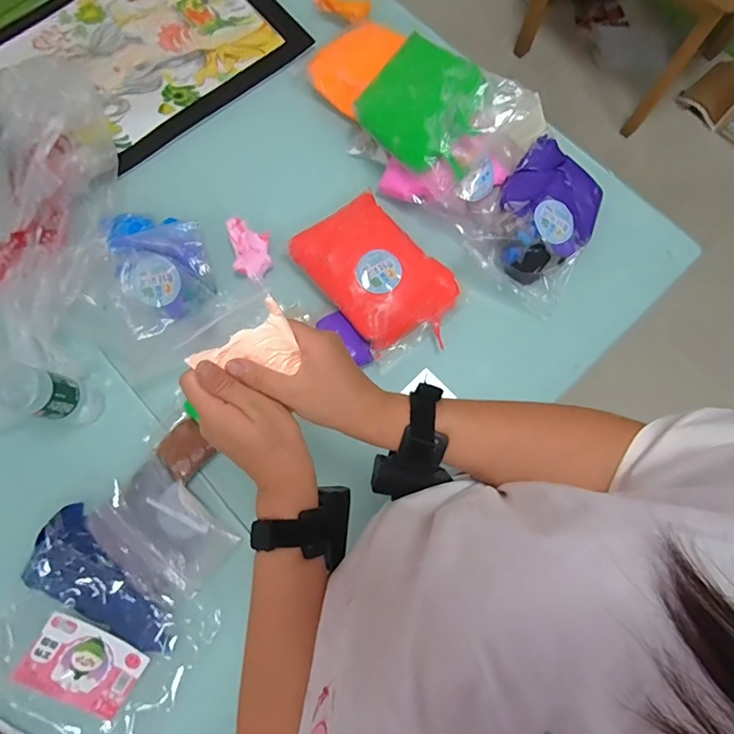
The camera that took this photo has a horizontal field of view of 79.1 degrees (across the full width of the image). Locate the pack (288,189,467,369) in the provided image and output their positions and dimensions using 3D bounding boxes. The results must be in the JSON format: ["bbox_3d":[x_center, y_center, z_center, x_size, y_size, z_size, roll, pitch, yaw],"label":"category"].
[{"bbox_3d":[0.018,-0.151,0.716,0.176,0.052,0.263,-38,79,-8],"label":"pack"}]

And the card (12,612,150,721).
[{"bbox_3d":[-0.375,0.395,0.589,0.138,0.011,0.096,34,84,-9],"label":"card"}]

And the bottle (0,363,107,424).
[{"bbox_3d":[-0.449,0.031,0.595,0.060,0.239,0.060,14,77,4],"label":"bottle"}]

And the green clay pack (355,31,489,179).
[{"bbox_3d":[0.089,-0.412,0.698,0.214,0.033,0.162,46,105,16],"label":"green clay pack"}]

